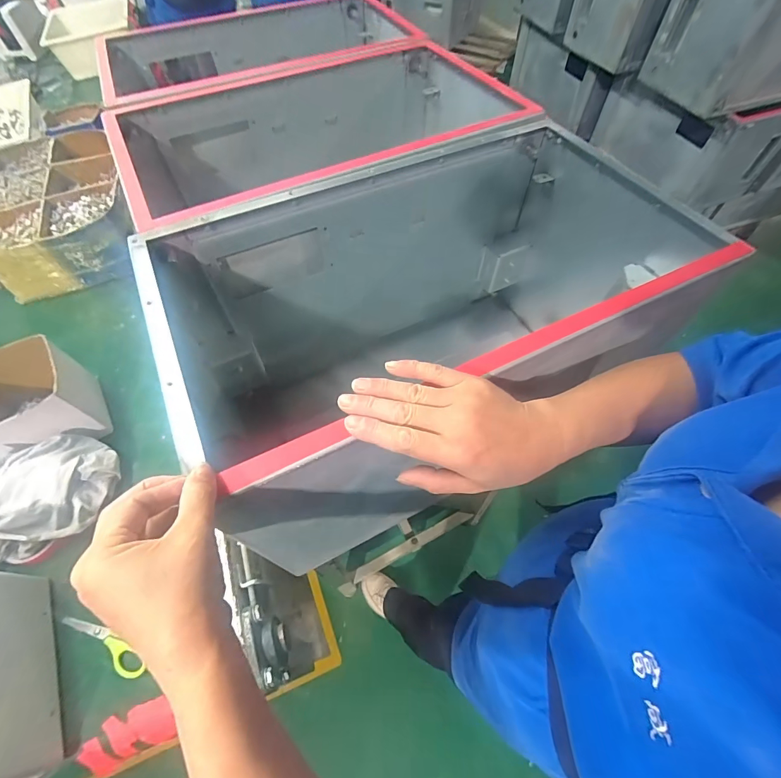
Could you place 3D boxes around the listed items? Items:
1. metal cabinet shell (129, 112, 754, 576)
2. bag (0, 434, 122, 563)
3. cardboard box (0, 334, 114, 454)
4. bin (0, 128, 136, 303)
[{"bbox_3d":[0.093,-0.082,0.535,0.627,0.349,0.325,-25,61,-13],"label":"metal cabinet shell"},{"bbox_3d":[-0.487,0.141,0.518,0.197,0.091,0.135,-20,60,-11],"label":"bag"},{"bbox_3d":[-0.531,0.032,0.568,0.151,0.114,0.152,-32,63,-17],"label":"cardboard box"},{"bbox_3d":[-0.723,-0.387,0.831,0.249,0.108,0.436,-27,62,-15],"label":"bin"}]

